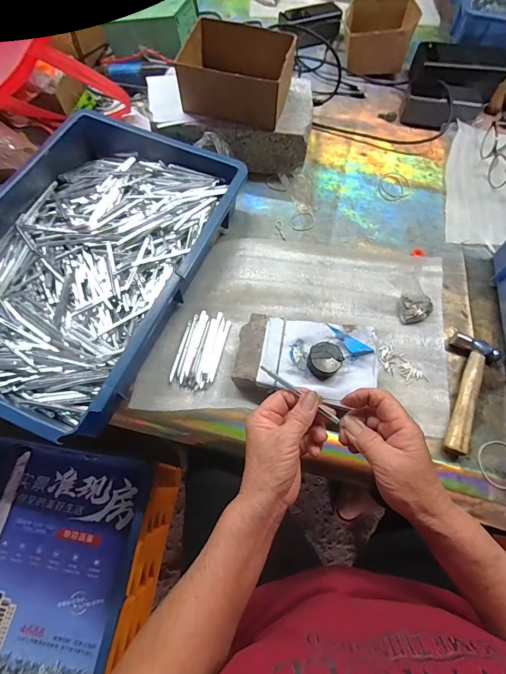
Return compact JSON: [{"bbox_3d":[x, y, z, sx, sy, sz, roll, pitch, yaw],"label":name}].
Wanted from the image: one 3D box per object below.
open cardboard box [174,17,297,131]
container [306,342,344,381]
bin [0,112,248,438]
[{"bbox_3d":[-0.023,-0.395,0.519,0.151,0.075,0.118,13,66,5],"label":"open cardboard box"},{"bbox_3d":[0.085,0.027,0.409,0.038,0.022,0.040,0,66,-1],"label":"container"},{"bbox_3d":[-0.222,-0.109,0.468,0.288,0.068,0.431,22,67,8],"label":"bin"}]

